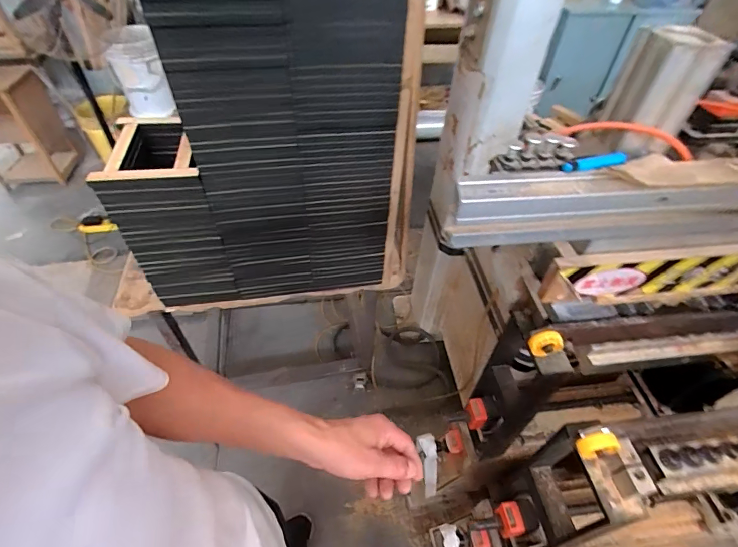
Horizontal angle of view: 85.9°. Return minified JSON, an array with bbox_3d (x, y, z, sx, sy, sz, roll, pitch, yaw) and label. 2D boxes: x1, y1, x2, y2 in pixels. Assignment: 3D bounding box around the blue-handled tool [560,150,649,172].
[{"bbox_3d":[0.274,-0.130,0.454,0.115,0.015,0.017,-15,50,-15],"label":"blue-handled tool"}]

